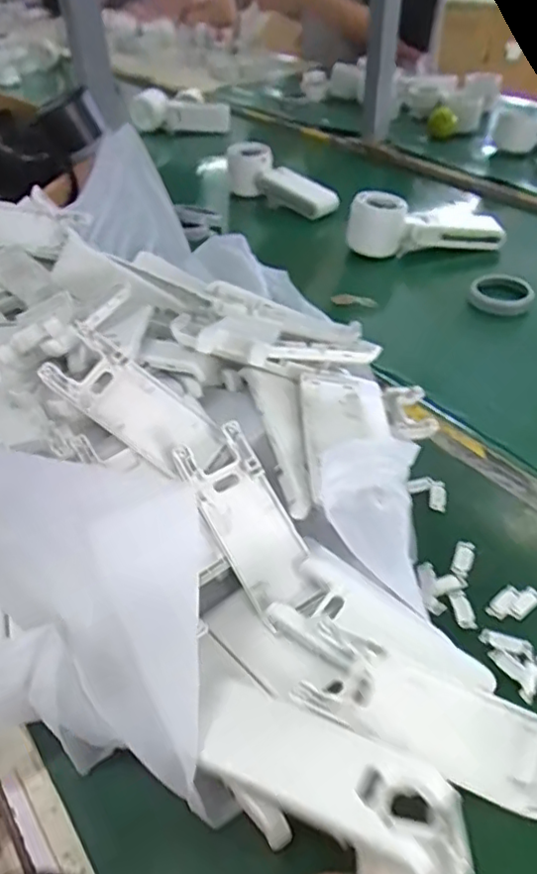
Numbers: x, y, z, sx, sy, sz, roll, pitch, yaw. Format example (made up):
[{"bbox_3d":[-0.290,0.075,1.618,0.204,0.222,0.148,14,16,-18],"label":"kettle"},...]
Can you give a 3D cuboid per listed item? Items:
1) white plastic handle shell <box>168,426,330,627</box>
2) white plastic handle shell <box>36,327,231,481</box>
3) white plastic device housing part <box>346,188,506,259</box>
[{"bbox_3d":[-0.008,0.045,0.318,0.040,0.021,0.101,-24,79,-24],"label":"white plastic handle shell"},{"bbox_3d":[-0.072,-0.014,0.334,0.097,0.030,0.041,35,45,-7],"label":"white plastic handle shell"},{"bbox_3d":[0.164,-0.227,0.666,0.163,0.067,0.046,-5,41,-2],"label":"white plastic device housing part"}]

